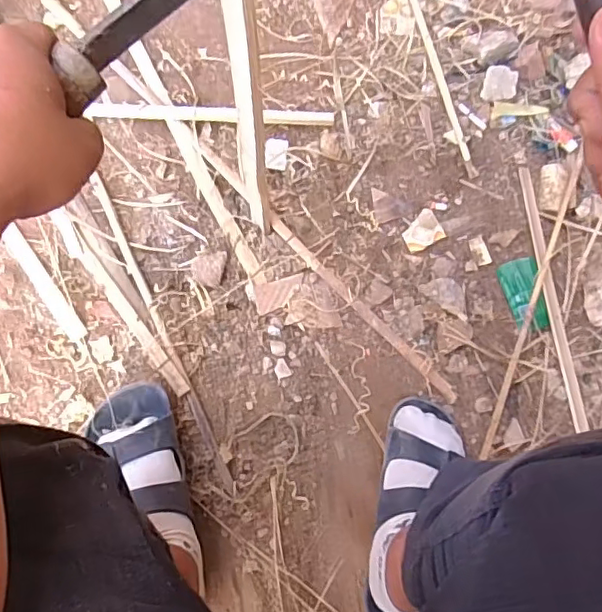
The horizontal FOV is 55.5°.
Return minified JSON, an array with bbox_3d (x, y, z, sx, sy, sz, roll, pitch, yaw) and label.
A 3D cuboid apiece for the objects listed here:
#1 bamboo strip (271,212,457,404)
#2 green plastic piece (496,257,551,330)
[{"bbox_3d":[0.077,0.001,0.745,0.019,0.007,0.329,-44,82,-13],"label":"bamboo strip"},{"bbox_3d":[0.302,-0.016,0.776,0.052,0.006,0.098,-8,76,-6],"label":"green plastic piece"}]

